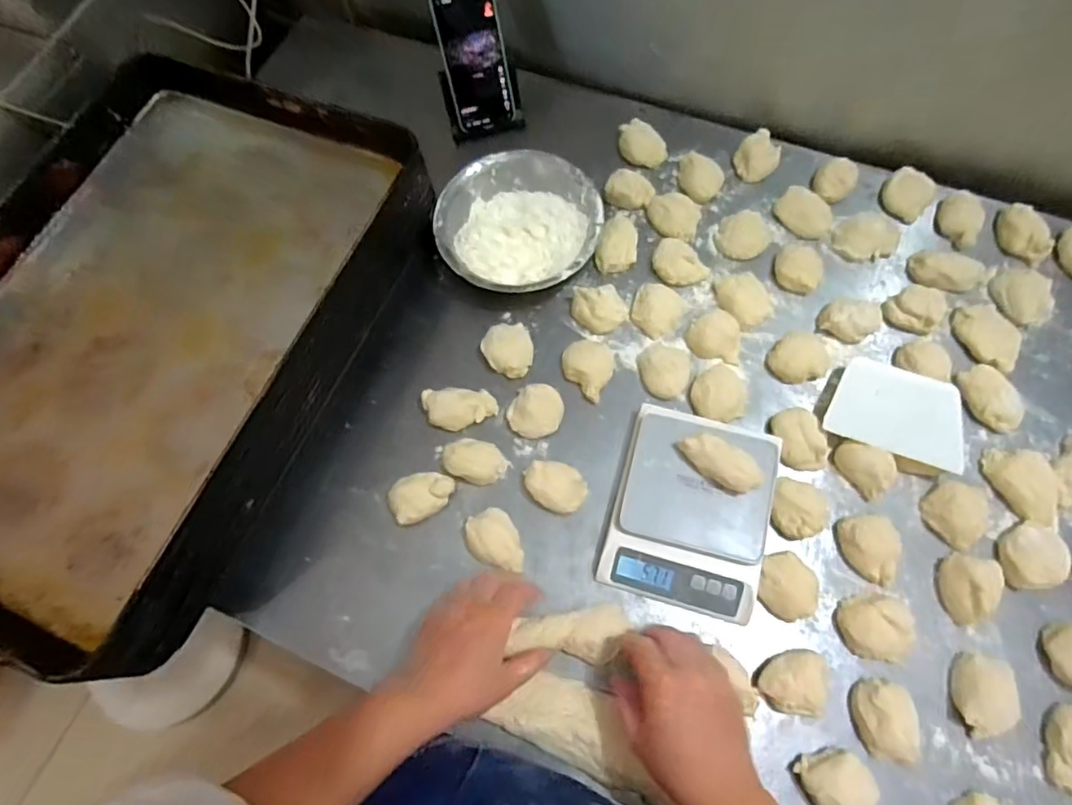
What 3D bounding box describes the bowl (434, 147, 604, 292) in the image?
[{"bbox_3d":[-0.022,-0.211,0.704,0.185,0.050,0.186,-1,69,4],"label":"bowl"}]

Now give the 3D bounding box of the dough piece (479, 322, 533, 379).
[{"bbox_3d":[-0.031,-0.060,0.662,0.056,0.029,0.063,-13,69,-1],"label":"dough piece"}]

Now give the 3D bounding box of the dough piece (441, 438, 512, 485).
[{"bbox_3d":[-0.063,0.062,0.618,0.066,0.025,0.043,17,71,10],"label":"dough piece"}]

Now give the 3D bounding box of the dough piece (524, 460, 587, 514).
[{"bbox_3d":[0.020,0.087,0.606,0.064,0.032,0.047,21,72,11],"label":"dough piece"}]

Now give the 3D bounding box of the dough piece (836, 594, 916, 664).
[{"bbox_3d":[0.316,0.207,0.541,0.065,0.029,0.055,8,70,7],"label":"dough piece"}]

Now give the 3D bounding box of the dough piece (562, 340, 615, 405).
[{"bbox_3d":[0.057,-0.037,0.652,0.056,0.021,0.068,10,70,8],"label":"dough piece"}]

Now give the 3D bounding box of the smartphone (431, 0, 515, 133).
[{"bbox_3d":[-0.076,-0.428,0.732,0.074,0.161,0.013,-17,43,-6],"label":"smartphone"}]

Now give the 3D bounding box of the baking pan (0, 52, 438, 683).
[{"bbox_3d":[-0.420,-0.085,0.622,0.411,0.087,0.585,21,72,12],"label":"baking pan"}]

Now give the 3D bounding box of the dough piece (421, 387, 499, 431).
[{"bbox_3d":[-0.082,0.006,0.644,0.077,0.019,0.046,-11,69,0],"label":"dough piece"}]

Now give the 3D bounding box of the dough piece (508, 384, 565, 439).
[{"bbox_3d":[-0.001,0.008,0.631,0.058,0.027,0.054,1,69,4],"label":"dough piece"}]

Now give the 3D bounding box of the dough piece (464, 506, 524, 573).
[{"bbox_3d":[-0.039,0.141,0.593,0.050,0.030,0.069,-32,70,-8],"label":"dough piece"}]

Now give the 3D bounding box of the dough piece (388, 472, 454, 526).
[{"bbox_3d":[-0.118,0.096,0.612,0.067,0.023,0.047,-29,70,-7],"label":"dough piece"}]

